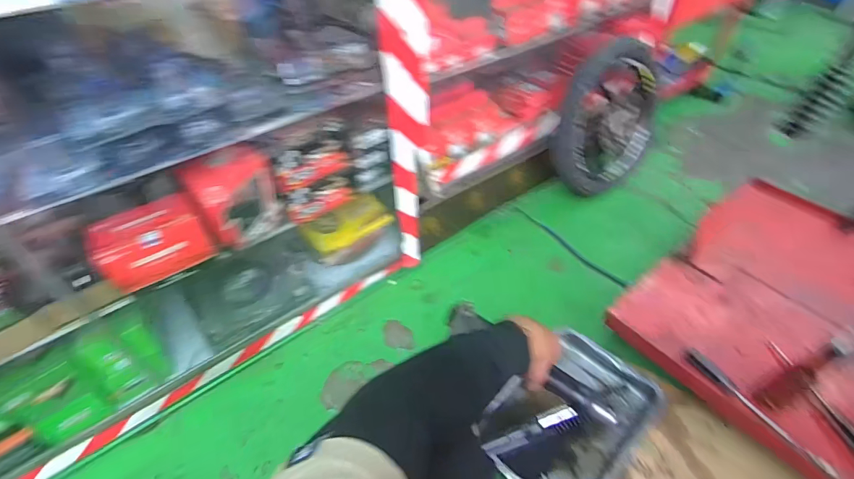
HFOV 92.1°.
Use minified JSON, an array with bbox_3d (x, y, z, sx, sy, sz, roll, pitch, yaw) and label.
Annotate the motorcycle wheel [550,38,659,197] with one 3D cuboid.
[{"bbox_3d":[0.563,-0.376,1.309,0.457,0.467,0.124,-31,35,-21],"label":"motorcycle wheel"}]

